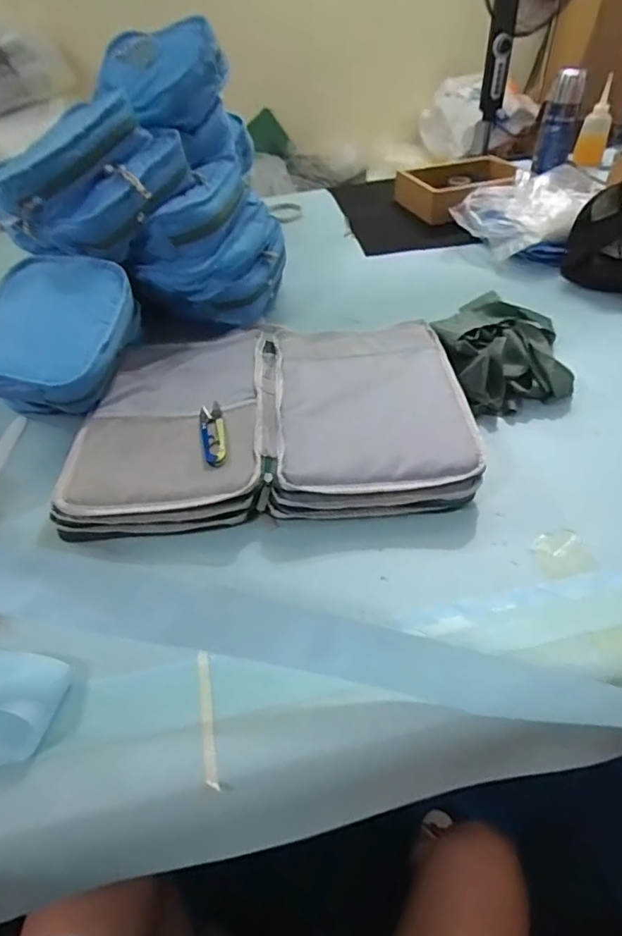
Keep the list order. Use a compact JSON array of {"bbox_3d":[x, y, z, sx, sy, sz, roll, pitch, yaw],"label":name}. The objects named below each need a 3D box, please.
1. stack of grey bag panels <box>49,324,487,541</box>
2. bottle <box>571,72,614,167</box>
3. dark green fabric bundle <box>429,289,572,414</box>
[{"bbox_3d":[-0.049,-0.067,0.668,0.457,0.063,0.329,-5,46,-1],"label":"stack of grey bag panels"},{"bbox_3d":[0.662,-0.796,1.216,0.064,0.159,0.058,17,50,19],"label":"bottle"},{"bbox_3d":[0.273,-0.176,0.740,0.189,0.062,0.238,-7,46,-2],"label":"dark green fabric bundle"}]

